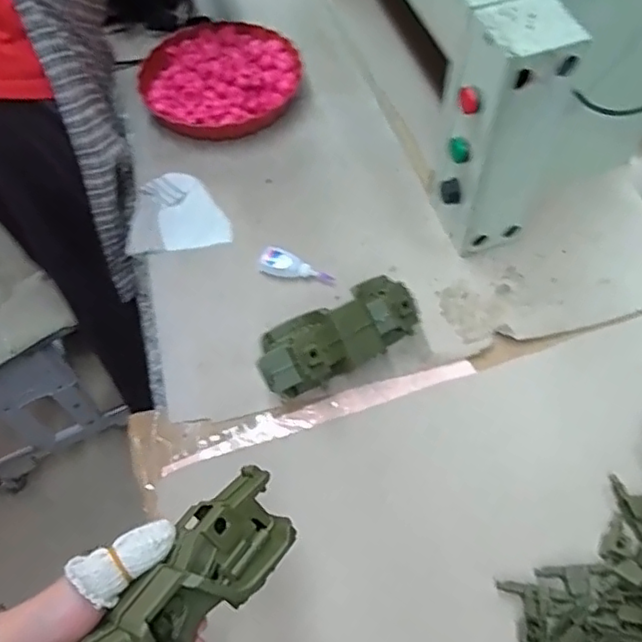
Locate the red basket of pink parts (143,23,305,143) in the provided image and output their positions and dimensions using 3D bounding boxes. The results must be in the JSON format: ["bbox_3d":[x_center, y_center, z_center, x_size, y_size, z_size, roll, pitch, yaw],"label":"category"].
[{"bbox_3d":[-0.158,-0.390,0.952,0.250,0.063,0.239,-1,59,2],"label":"red basket of pink parts"}]

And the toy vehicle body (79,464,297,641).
[{"bbox_3d":[-0.087,0.174,0.388,0.072,0.045,0.181,28,53,18],"label":"toy vehicle body"}]

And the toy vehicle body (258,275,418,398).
[{"bbox_3d":[0.015,0.017,0.682,0.177,0.075,0.082,-28,62,-14],"label":"toy vehicle body"}]

